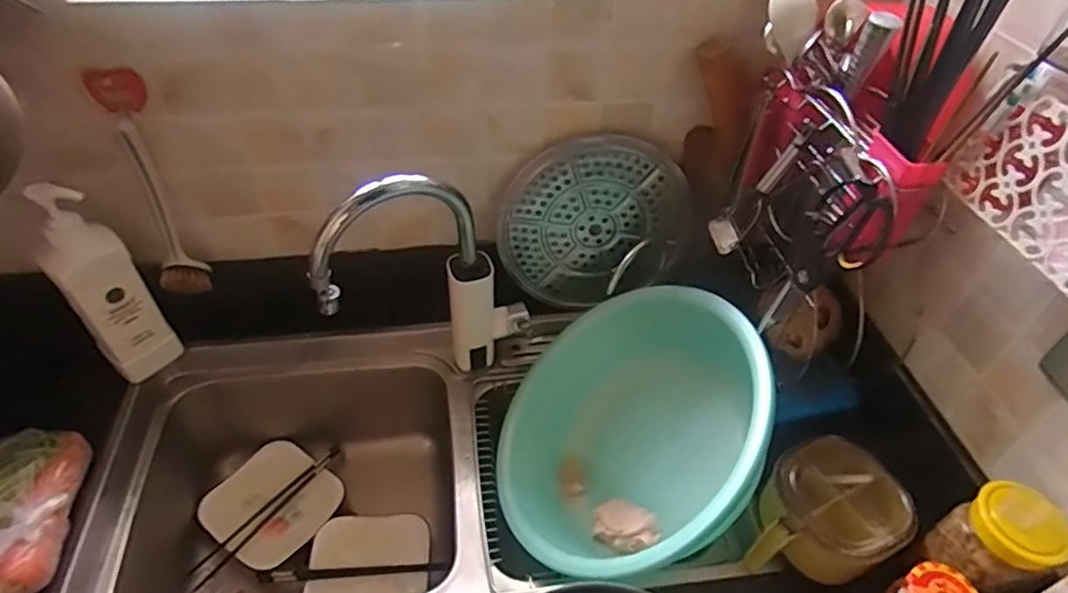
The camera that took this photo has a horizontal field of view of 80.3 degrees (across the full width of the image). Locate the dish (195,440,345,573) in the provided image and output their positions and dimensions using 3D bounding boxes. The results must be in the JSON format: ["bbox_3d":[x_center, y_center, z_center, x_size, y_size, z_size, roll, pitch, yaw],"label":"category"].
[{"bbox_3d":[-0.399,0.318,0.972,0.167,0.022,0.167,28,49,23],"label":"dish"}]

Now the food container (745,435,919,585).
[{"bbox_3d":[0.333,0.251,0.722,0.181,0.084,0.134,-28,53,-28],"label":"food container"}]

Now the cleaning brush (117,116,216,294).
[{"bbox_3d":[-0.470,-0.102,0.792,0.054,0.226,0.075,-23,50,-25],"label":"cleaning brush"}]

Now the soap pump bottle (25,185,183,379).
[{"bbox_3d":[-0.529,-0.010,0.781,0.049,0.282,0.082,35,52,28],"label":"soap pump bottle"}]

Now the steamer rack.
[{"bbox_3d":[0.094,-0.100,0.923,0.272,0.262,0.057,1,45,-3],"label":"steamer rack"}]

